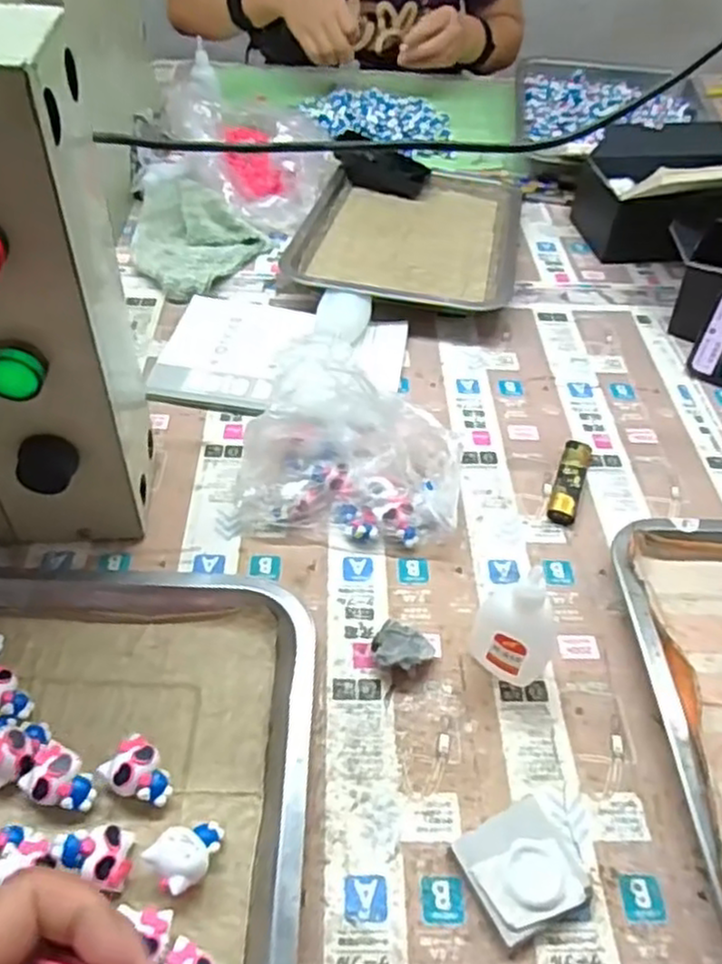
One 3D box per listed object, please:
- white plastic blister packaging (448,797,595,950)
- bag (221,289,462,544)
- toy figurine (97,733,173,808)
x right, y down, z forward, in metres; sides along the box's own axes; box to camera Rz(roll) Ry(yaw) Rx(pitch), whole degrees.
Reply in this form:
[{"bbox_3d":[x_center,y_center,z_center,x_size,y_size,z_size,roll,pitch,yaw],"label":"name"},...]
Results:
[{"bbox_3d":[0.077,0.181,0.340,0.053,0.013,0.049,-21,52,-21],"label":"white plastic blister packaging"},{"bbox_3d":[-0.009,-0.041,0.491,0.151,0.094,0.131,5,47,-1],"label":"bag"},{"bbox_3d":[-0.108,0.143,0.352,0.032,0.021,0.024,33,54,24],"label":"toy figurine"}]

